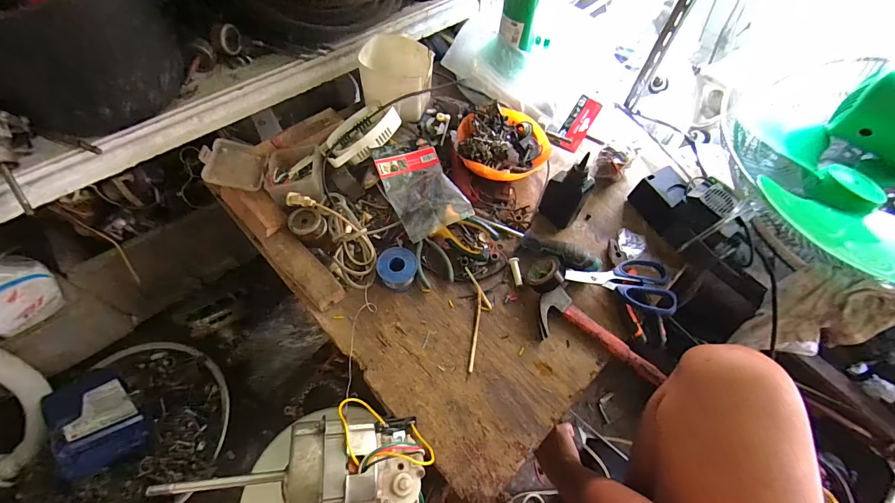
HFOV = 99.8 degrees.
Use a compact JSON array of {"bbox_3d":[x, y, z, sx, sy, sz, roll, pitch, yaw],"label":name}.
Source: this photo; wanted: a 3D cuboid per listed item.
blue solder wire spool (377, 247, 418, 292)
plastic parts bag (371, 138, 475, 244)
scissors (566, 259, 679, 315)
[{"bbox_3d":[-0.069,0.024,0.527,0.053,0.031,0.053,1,61,-2],"label":"blue solder wire spool"},{"bbox_3d":[-0.042,-0.100,0.579,0.101,0.037,0.175,-20,64,-14],"label":"plastic parts bag"},{"bbox_3d":[0.243,0.032,0.528,0.148,0.015,0.084,17,61,7],"label":"scissors"}]

